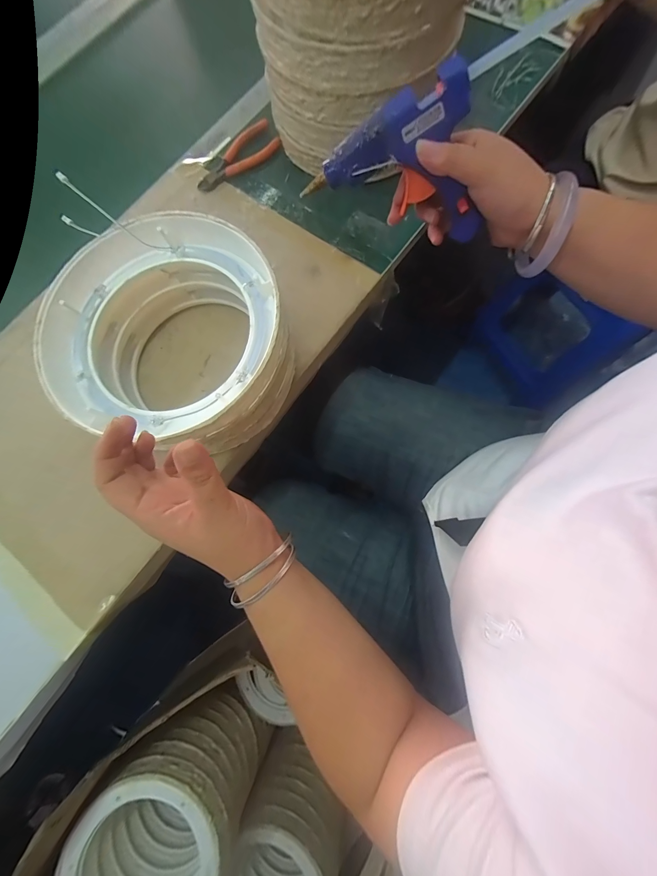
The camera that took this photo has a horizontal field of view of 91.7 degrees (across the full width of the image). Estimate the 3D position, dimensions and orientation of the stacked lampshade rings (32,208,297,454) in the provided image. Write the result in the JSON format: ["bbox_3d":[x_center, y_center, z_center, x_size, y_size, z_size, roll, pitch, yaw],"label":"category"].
[{"bbox_3d":[-0.143,-0.096,0.315,0.209,0.097,0.202,0,78,0],"label":"stacked lampshade rings"}]

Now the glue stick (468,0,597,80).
[{"bbox_3d":[0.144,-0.258,0.192,0.113,0.011,0.008,-16,77,23],"label":"glue stick"}]

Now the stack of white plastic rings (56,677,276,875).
[{"bbox_3d":[-0.233,0.574,0.507,0.200,0.234,0.183,22,80,9],"label":"stack of white plastic rings"}]

